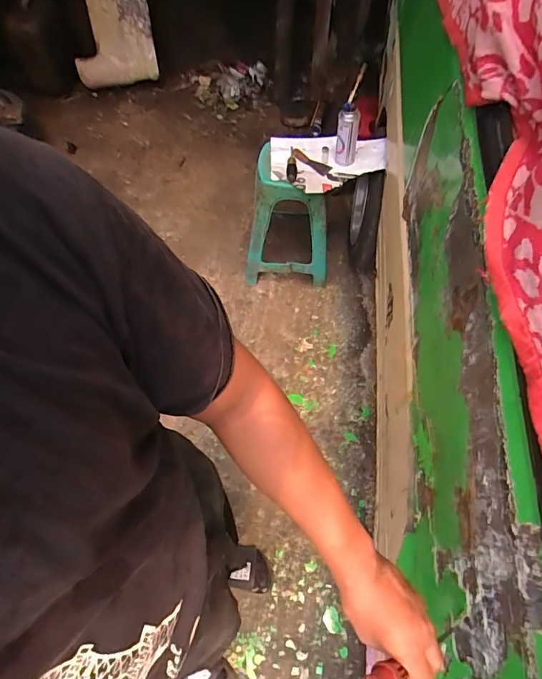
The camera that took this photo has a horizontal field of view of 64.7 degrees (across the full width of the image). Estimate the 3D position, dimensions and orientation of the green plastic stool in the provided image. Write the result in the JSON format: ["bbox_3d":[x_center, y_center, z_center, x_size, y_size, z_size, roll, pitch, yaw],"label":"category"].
[{"bbox_3d":[0.077,-0.424,1.611,0.302,0.496,0.242,15,58,9],"label":"green plastic stool"}]

